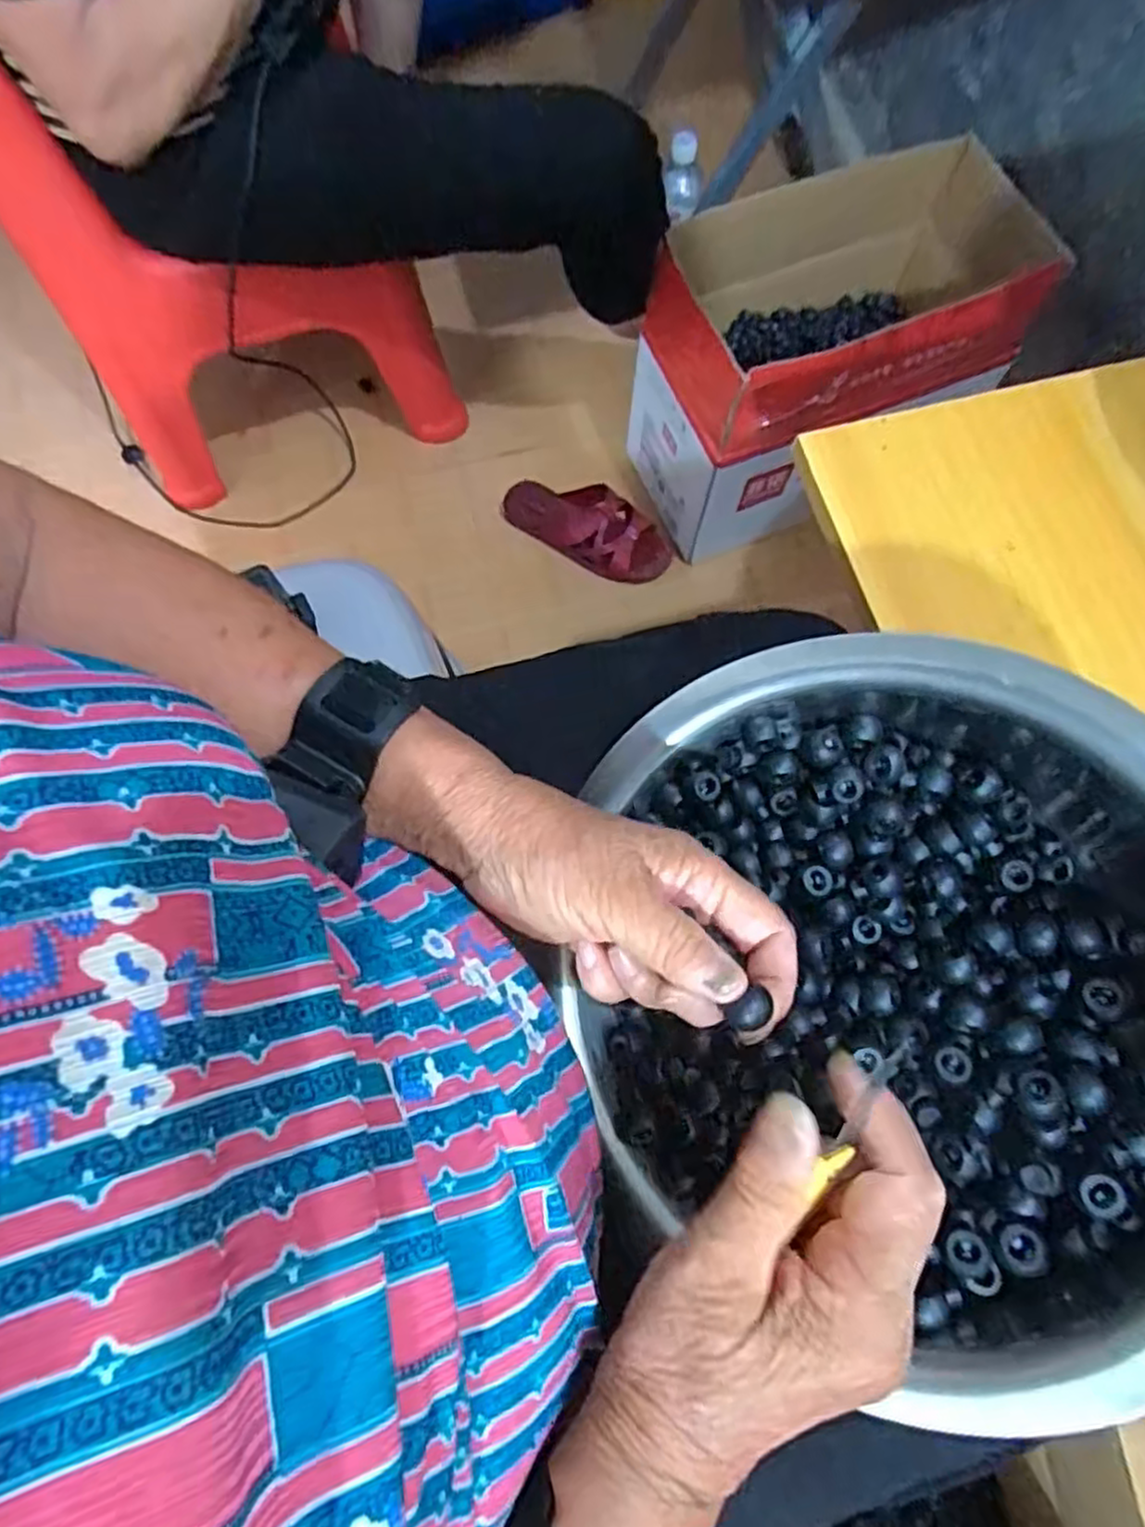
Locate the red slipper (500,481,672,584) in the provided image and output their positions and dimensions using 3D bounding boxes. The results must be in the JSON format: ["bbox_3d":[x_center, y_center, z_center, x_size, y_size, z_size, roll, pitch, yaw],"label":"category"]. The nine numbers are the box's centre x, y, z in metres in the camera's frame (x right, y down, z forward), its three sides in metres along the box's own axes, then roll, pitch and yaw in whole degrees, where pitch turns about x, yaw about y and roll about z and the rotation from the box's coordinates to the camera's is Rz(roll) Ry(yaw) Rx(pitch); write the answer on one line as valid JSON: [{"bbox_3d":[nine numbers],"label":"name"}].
[{"bbox_3d":[0.017,-0.308,0.964,0.223,0.057,0.093,31,76,8],"label":"red slipper"}]

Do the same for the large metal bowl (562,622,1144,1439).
[{"bbox_3d":[0.147,0.100,0.339,0.292,0.120,0.292,-5,80,31],"label":"large metal bowl"}]

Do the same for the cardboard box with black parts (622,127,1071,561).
[{"bbox_3d":[0.294,-0.481,0.877,0.425,0.280,0.222,-24,76,-7],"label":"cardboard box with black parts"}]

